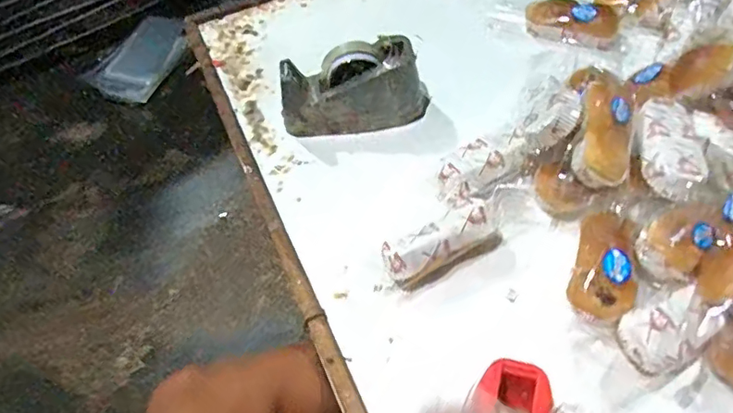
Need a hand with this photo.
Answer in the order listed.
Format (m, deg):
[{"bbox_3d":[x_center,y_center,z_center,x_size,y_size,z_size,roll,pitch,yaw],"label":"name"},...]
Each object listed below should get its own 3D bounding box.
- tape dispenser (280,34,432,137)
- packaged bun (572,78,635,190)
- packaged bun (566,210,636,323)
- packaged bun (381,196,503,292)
[{"bbox_3d":[-0.018,-0.169,0.758,0.213,0.113,0.072,-8,55,0],"label":"tape dispenser"},{"bbox_3d":[0.290,-0.094,0.639,0.064,0.036,0.156,12,73,12],"label":"packaged bun"},{"bbox_3d":[0.267,0.069,0.596,0.063,0.043,0.130,14,58,15],"label":"packaged bun"},{"bbox_3d":[0.086,0.041,0.639,0.146,0.065,0.068,-26,57,-12],"label":"packaged bun"}]

